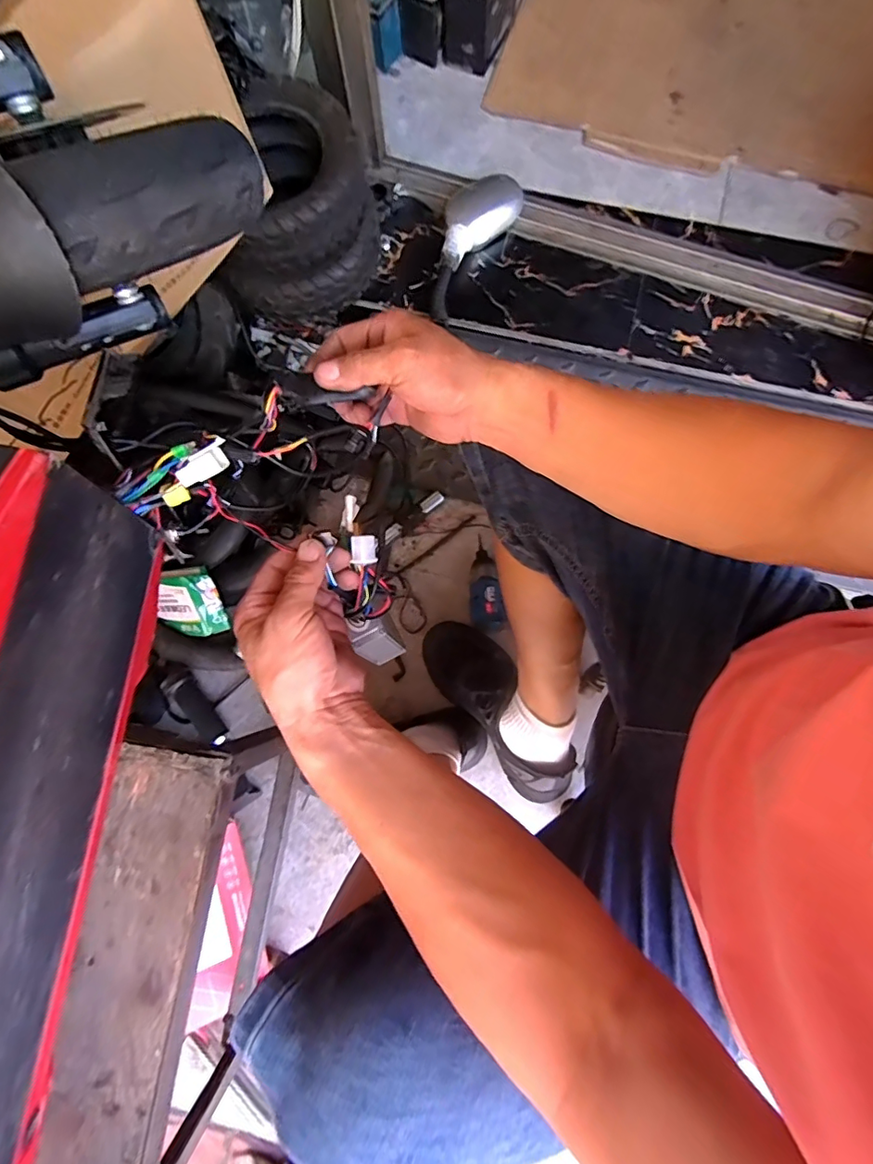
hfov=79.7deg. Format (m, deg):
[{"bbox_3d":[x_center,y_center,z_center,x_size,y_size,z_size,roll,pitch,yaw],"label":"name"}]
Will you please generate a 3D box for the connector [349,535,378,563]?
[{"bbox_3d":[-0.056,-0.025,0.403,0.018,0.011,0.022,-6,102,-8],"label":"connector"}]

